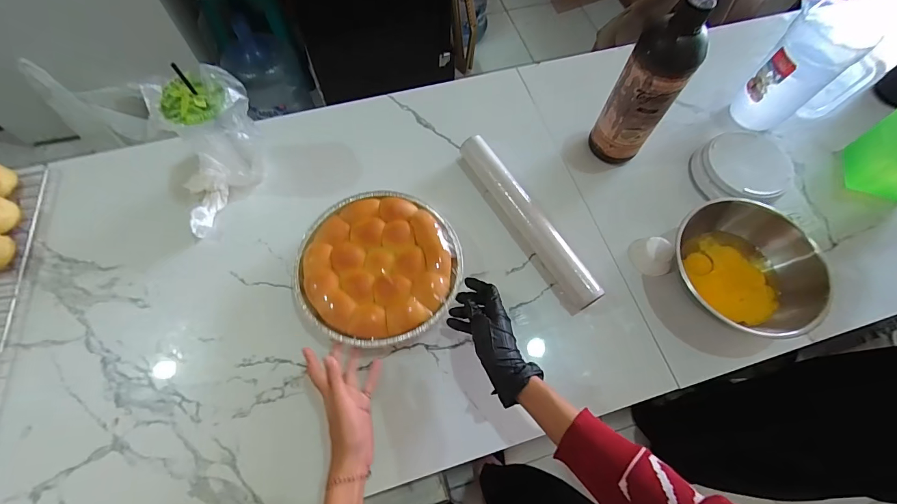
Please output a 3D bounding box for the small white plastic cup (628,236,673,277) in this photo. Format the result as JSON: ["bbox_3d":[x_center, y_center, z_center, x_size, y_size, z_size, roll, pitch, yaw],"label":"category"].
[{"bbox_3d":[0.301,0.006,0.570,0.053,0.032,0.051,1,67,-2],"label":"small white plastic cup"}]

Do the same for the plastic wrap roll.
[{"bbox_3d":[0.115,-0.051,0.580,0.036,0.045,0.306,-30,71,-13],"label":"plastic wrap roll"}]

